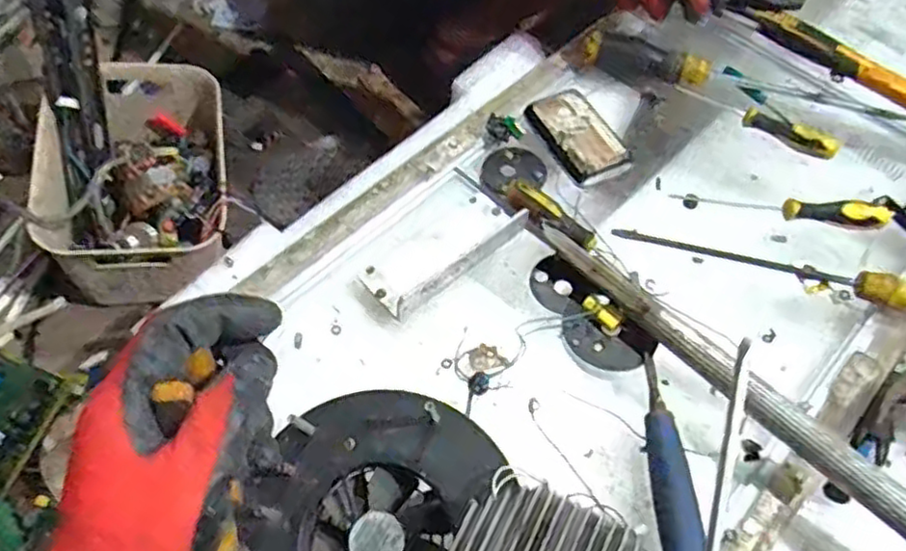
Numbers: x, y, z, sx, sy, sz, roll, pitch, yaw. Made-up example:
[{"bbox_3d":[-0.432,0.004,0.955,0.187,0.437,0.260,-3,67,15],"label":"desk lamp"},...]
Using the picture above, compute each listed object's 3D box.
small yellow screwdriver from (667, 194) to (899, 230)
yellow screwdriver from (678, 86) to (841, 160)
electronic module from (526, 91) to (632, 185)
[{"bbox_3d":[0.283,-0.058,0.578,0.162,0.016,0.019,8,58,4],"label":"small yellow screwdriver"},{"bbox_3d":[0.283,-0.147,0.639,0.151,0.018,0.025,24,60,13],"label":"yellow screwdriver"},{"bbox_3d":[0.112,-0.125,0.608,0.057,0.017,0.093,-23,61,-15],"label":"electronic module"}]

